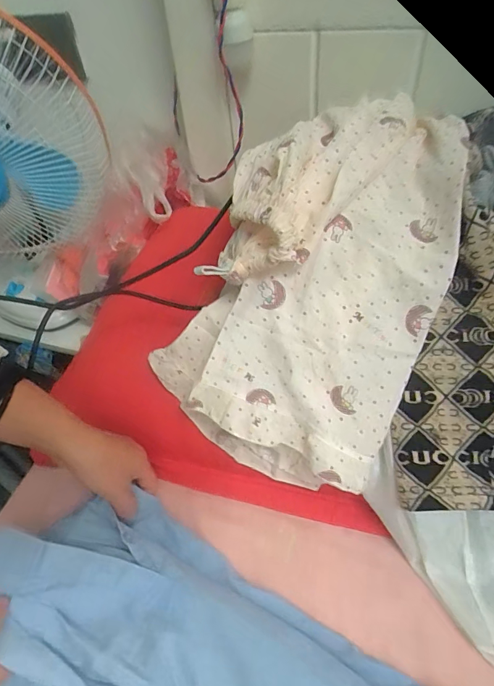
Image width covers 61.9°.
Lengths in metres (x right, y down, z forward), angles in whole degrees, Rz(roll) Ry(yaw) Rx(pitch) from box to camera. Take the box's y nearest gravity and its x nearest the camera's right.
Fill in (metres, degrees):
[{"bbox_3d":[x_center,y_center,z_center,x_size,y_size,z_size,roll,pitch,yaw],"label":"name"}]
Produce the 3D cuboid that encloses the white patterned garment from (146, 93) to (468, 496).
[{"bbox_3d":[0.058,-0.053,0.369,0.224,0.108,0.378,22,94,3],"label":"white patterned garment"}]

